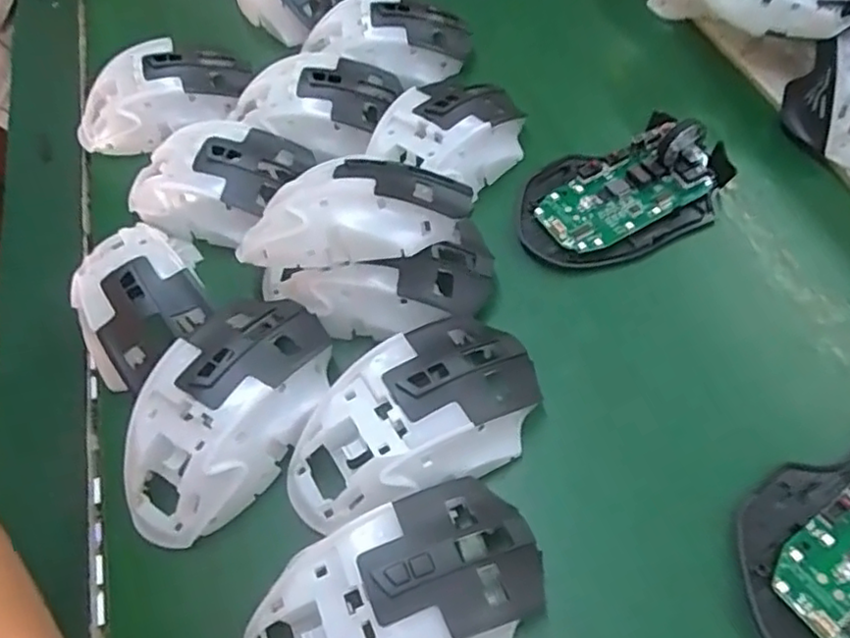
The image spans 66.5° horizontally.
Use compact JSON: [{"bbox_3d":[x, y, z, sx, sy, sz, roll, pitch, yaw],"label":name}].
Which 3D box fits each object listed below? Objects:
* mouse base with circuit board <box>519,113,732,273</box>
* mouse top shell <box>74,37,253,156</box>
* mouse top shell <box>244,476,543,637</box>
[{"bbox_3d":[0.103,-0.069,0.333,0.111,0.032,0.071,-17,58,-8],"label":"mouse base with circuit board"},{"bbox_3d":[-0.169,-0.143,0.416,0.115,0.035,0.064,-21,59,-10],"label":"mouse top shell"},{"bbox_3d":[-0.013,0.105,0.234,0.112,0.035,0.062,-22,59,-11],"label":"mouse top shell"}]

